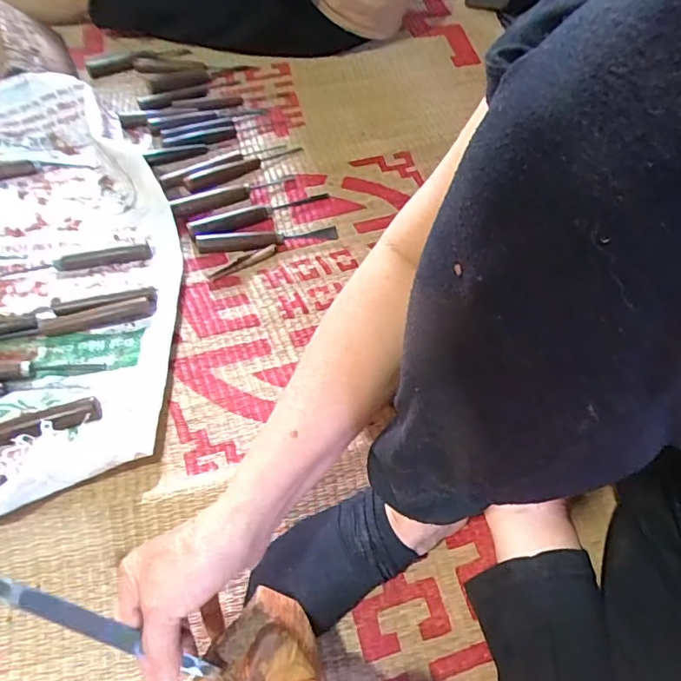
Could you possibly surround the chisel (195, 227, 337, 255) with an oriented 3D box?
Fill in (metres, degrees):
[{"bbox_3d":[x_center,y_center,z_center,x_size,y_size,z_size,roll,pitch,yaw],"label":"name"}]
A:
[{"bbox_3d":[-0.088,-0.125,0.635,0.167,0.015,0.022,-7,57,-8],"label":"chisel"}]

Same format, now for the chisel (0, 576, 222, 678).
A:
[{"bbox_3d":[-0.149,0.182,0.329,0.159,0.007,0.013,29,57,-11],"label":"chisel"}]

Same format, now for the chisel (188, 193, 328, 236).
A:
[{"bbox_3d":[-0.100,-0.163,0.659,0.186,0.017,0.028,-23,61,-17],"label":"chisel"}]

